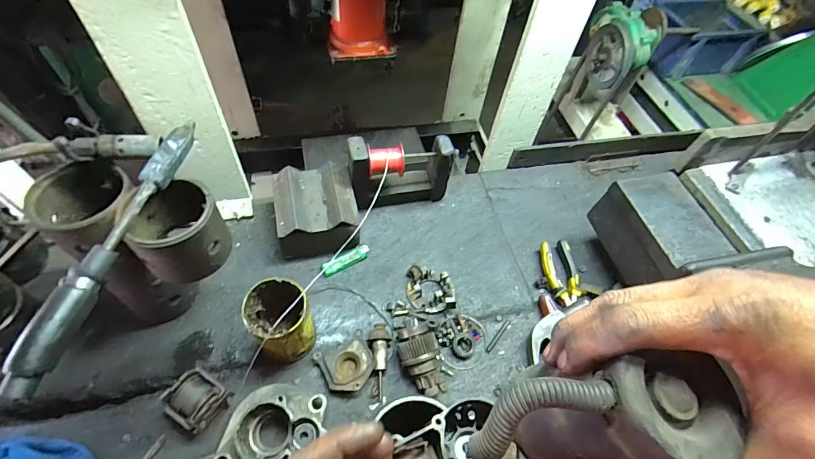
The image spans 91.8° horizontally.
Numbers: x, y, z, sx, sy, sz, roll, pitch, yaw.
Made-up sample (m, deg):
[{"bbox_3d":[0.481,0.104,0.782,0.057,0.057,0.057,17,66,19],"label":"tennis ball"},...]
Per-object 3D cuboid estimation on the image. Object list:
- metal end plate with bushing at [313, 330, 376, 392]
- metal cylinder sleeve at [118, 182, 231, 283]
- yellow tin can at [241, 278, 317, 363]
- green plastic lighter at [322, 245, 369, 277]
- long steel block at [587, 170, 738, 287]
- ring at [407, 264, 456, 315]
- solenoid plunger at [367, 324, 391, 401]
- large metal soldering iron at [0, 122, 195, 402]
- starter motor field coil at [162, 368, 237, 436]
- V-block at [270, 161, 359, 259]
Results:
[{"bbox_3d":[-0.080,0.183,0.534,0.068,0.022,0.065,-24,60,-20],"label":"metal end plate with bushing"},{"bbox_3d":[-0.242,-0.003,0.418,0.081,0.079,0.087,3,55,-4],"label":"metal cylinder sleeve"},{"bbox_3d":[-0.164,0.119,0.513,0.081,0.116,0.073,38,60,20],"label":"yellow tin can"},{"bbox_3d":[-0.098,0.048,0.627,0.081,0.012,0.021,-27,61,-22],"label":"green plastic lighter"},{"bbox_3d":[0.363,0.007,0.583,0.099,0.100,0.160,-8,56,-11],"label":"long steel block"},{"bbox_3d":[0.037,0.087,0.598,0.071,0.033,0.071,-1,55,-6],"label":"ring"},{"bbox_3d":[-0.038,0.178,0.539,0.030,0.027,0.098,0,55,-5],"label":"solenoid plunger"},{"bbox_3d":[-0.267,0.006,0.360,0.023,0.037,0.272,12,55,3],"label":"large metal soldering iron"},{"bbox_3d":[-0.256,0.212,0.484,0.059,0.043,0.058,27,57,14],"label":"starter motor field coil"},{"bbox_3d":[-0.142,-0.022,0.622,0.120,0.094,0.131,-7,56,-11],"label":"V-block"}]

